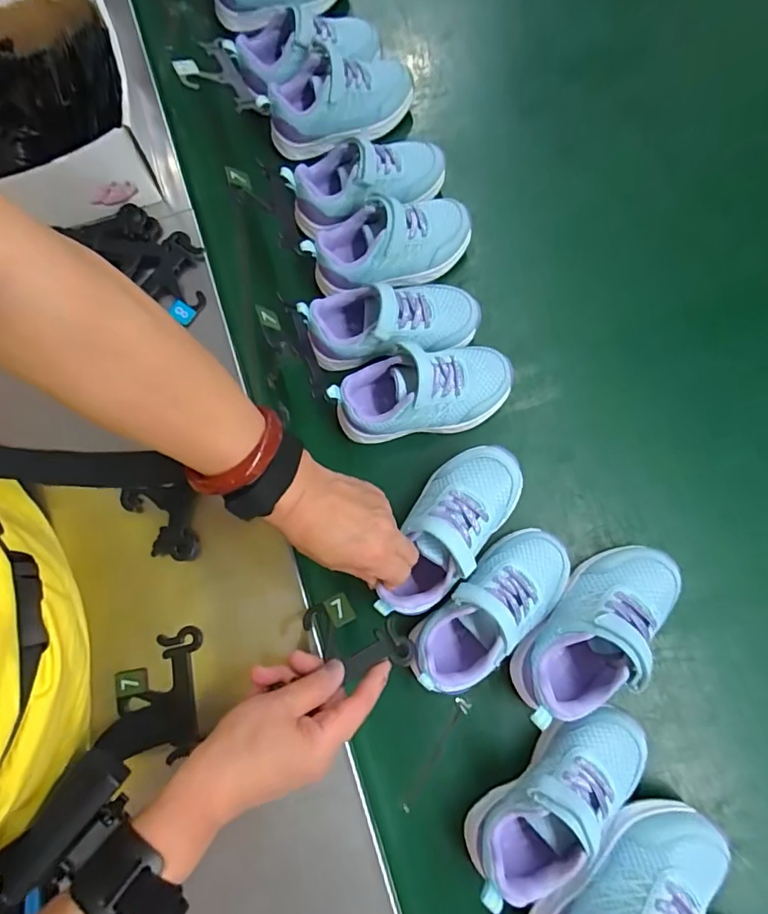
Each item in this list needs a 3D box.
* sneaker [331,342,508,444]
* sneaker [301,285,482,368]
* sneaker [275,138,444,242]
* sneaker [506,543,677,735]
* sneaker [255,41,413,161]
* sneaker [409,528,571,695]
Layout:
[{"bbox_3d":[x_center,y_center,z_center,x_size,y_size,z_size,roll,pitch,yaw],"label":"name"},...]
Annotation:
[{"bbox_3d":[0.037,-0.058,0.461,0.163,0.063,0.070,-10,76,-1],"label":"sneaker"},{"bbox_3d":[0.009,-0.129,0.476,0.164,0.067,0.073,-10,76,-1],"label":"sneaker"},{"bbox_3d":[-0.015,-0.280,0.508,0.162,0.066,0.085,-18,76,-3],"label":"sneaker"},{"bbox_3d":[0.170,0.137,0.405,0.069,0.076,0.162,41,80,10],"label":"sneaker"},{"bbox_3d":[-0.045,-0.377,0.531,0.165,0.064,0.070,-21,76,-4],"label":"sneaker"},{"bbox_3d":[0.090,0.124,0.415,0.150,0.065,0.062,-36,78,-8],"label":"sneaker"}]

